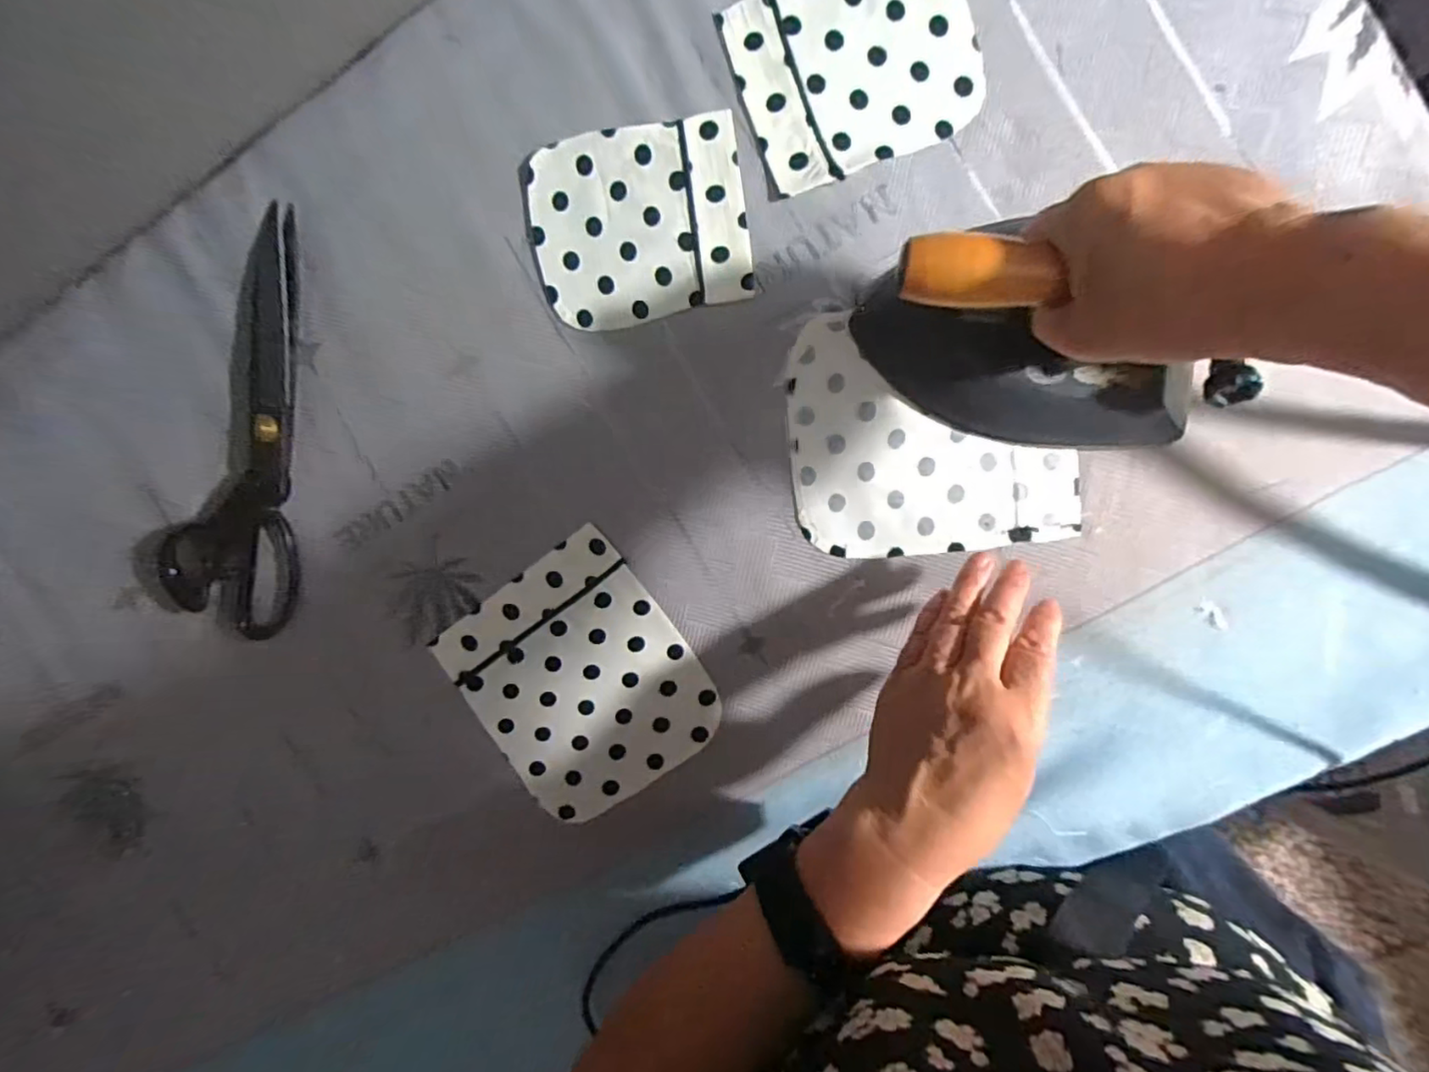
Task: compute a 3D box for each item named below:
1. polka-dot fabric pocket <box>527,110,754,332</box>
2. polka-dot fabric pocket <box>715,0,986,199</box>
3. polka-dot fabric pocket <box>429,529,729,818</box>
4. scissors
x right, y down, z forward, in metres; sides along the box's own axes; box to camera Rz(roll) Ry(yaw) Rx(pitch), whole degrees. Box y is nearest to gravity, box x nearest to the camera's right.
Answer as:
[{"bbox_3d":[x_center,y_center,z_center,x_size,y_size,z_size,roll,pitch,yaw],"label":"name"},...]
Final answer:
[{"bbox_3d":[-0.049,-0.200,0.405,0.136,0.006,0.116,-8,96,7],"label":"polka-dot fabric pocket"},{"bbox_3d":[0.085,-0.287,0.381,0.136,0.005,0.120,-20,94,8],"label":"polka-dot fabric pocket"},{"bbox_3d":[-0.093,0.102,0.442,0.155,0.006,0.169,-37,91,9],"label":"polka-dot fabric pocket"},{"bbox_3d":[-0.334,-0.073,0.442,0.081,0.023,0.294,11,98,5],"label":"scissors"}]

